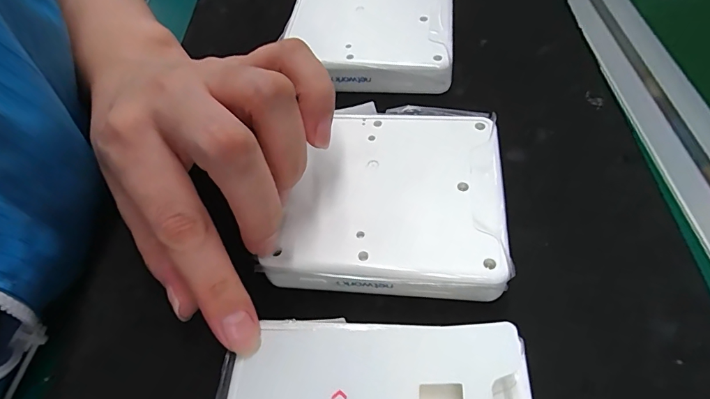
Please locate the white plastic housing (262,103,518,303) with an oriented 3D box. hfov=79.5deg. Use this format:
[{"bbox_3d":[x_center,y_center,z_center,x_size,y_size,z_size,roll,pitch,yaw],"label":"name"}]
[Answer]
[{"bbox_3d":[0.017,-0.003,0.183,0.086,0.014,0.087,4,56,8],"label":"white plastic housing"}]

